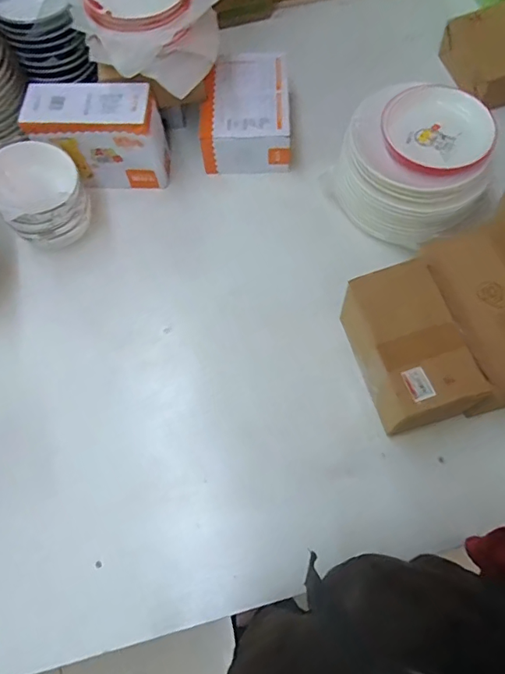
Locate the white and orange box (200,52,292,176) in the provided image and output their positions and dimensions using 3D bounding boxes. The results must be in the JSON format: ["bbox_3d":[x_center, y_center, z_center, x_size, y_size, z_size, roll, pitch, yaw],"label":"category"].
[{"bbox_3d":[-0.012,-0.450,0.979,0.171,0.120,0.219,-2,68,2],"label":"white and orange box"}]

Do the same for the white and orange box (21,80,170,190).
[{"bbox_3d":[-0.284,-0.376,0.913,0.223,0.176,0.096,-2,68,2],"label":"white and orange box"}]

